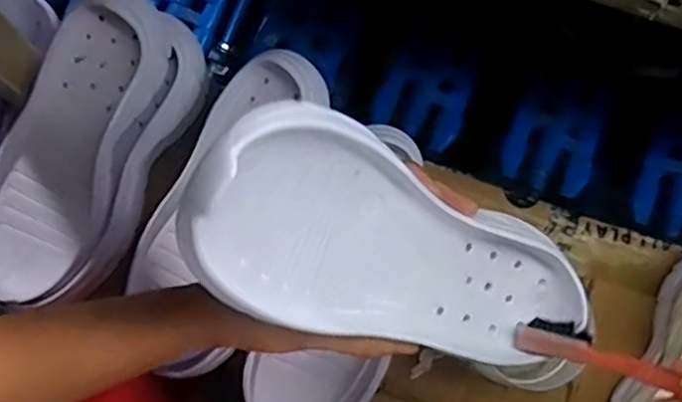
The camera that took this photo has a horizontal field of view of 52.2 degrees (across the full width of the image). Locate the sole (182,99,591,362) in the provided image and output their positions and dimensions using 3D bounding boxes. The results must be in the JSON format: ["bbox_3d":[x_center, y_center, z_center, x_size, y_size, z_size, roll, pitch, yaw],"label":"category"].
[{"bbox_3d":[0.032,0.028,0.346,0.253,0.050,0.090,24,77,-37],"label":"sole"}]

